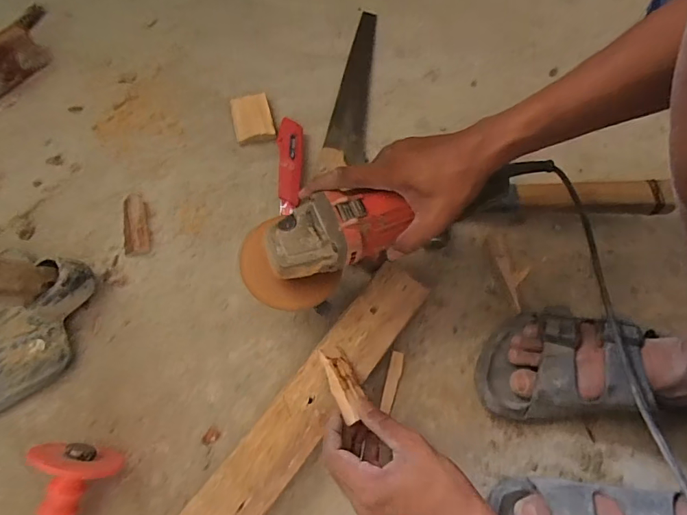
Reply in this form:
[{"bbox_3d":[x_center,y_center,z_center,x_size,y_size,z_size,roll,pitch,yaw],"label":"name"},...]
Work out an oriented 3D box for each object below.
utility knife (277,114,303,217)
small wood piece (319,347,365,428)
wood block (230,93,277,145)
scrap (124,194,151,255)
[{"bbox_3d":[-0.069,-0.118,0.565,0.031,0.022,0.134,0,67,-2],"label":"utility knife"},{"bbox_3d":[-0.001,0.120,0.411,0.023,0.017,0.072,-20,62,-10],"label":"small wood piece"},{"bbox_3d":[-0.124,-0.188,0.592,0.052,0.017,0.074,-13,68,-8],"label":"wood block"},{"bbox_3d":[-0.253,-0.042,0.532,0.031,0.018,0.086,-13,68,-8],"label":"scrap"}]

